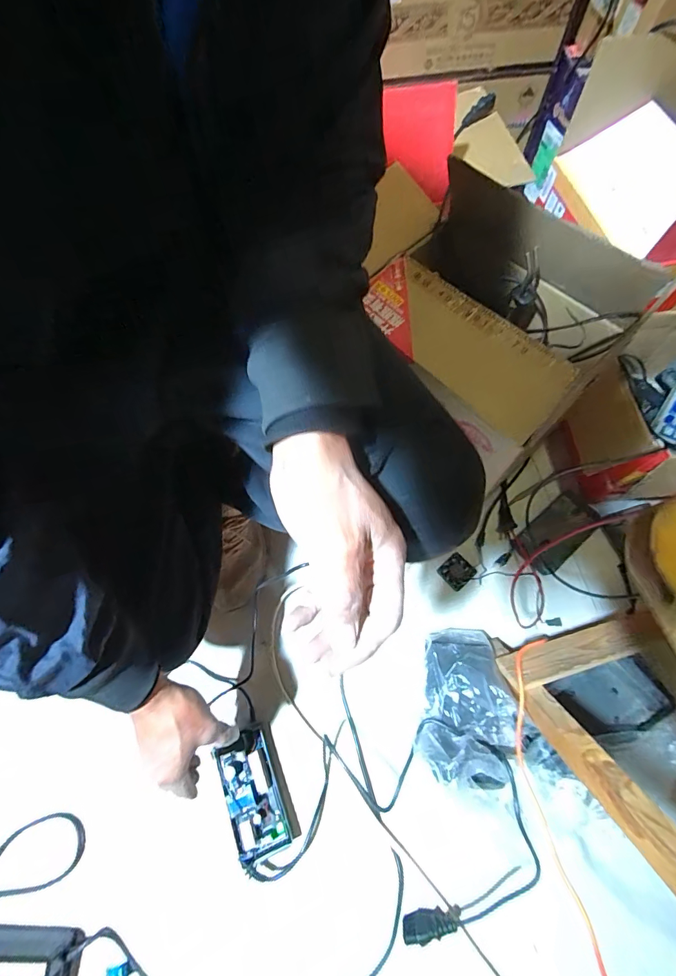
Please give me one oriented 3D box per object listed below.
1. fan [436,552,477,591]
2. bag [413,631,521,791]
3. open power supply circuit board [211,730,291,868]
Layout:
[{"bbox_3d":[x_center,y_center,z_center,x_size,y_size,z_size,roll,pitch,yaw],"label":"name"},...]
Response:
[{"bbox_3d":[0.206,0.144,0.697,0.050,0.007,0.049,-39,72,-13],"label":"fan"},{"bbox_3d":[0.180,0.295,0.566,0.124,0.129,0.196,12,68,7],"label":"bag"},{"bbox_3d":[-0.119,0.419,0.550,0.066,0.027,0.145,-20,69,-7],"label":"open power supply circuit board"}]

